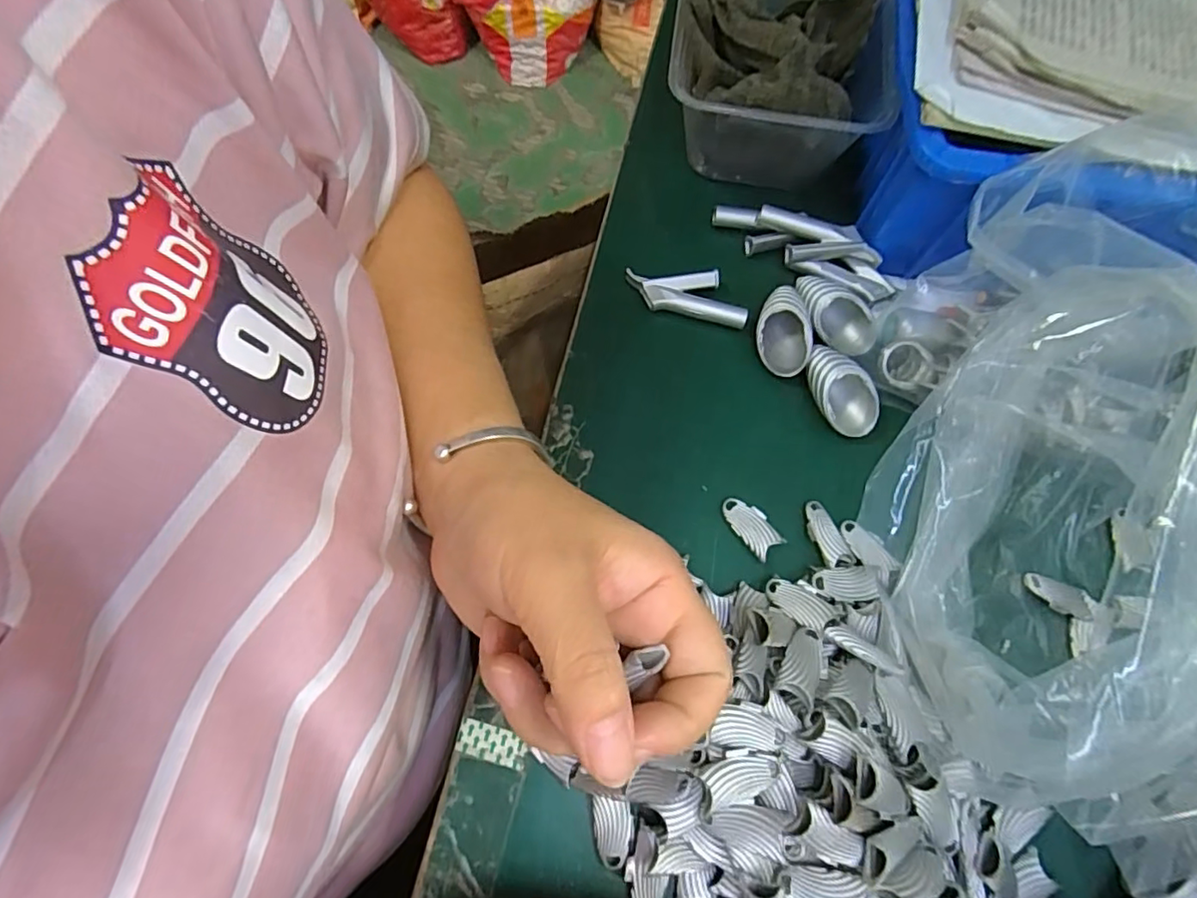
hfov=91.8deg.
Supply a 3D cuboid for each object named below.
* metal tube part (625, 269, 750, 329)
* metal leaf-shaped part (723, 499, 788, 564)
[{"bbox_3d":[0.046,-0.080,0.300,0.063,0.013,0.024,14,70,3],"label":"metal tube part"},{"bbox_3d":[0.069,0.034,0.262,0.015,0.004,0.030,-35,74,-14],"label":"metal leaf-shaped part"}]

